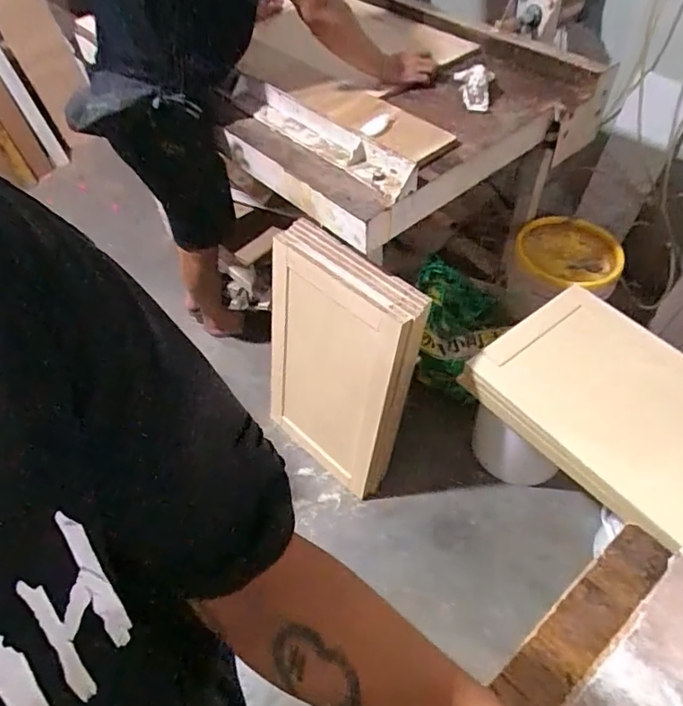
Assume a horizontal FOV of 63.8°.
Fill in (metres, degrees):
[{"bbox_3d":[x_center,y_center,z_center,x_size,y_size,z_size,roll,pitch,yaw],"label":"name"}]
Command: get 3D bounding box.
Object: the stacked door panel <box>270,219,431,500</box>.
[{"bbox_3d":[-0.027,0.059,1.393,0.424,0.698,0.081,30,46,21],"label":"stacked door panel"}]

